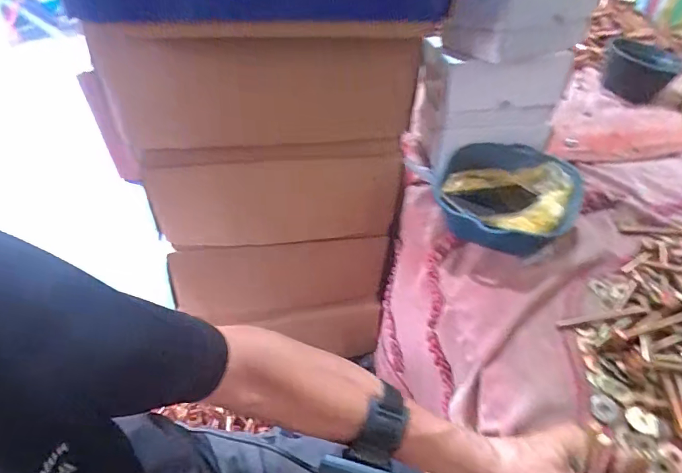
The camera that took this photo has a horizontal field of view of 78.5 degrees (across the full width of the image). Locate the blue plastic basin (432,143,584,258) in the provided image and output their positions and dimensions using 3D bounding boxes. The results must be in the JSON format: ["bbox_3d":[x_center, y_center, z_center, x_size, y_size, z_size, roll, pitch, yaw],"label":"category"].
[{"bbox_3d":[0.236,-0.049,0.614,0.187,0.076,0.191,15,48,16],"label":"blue plastic basin"}]

